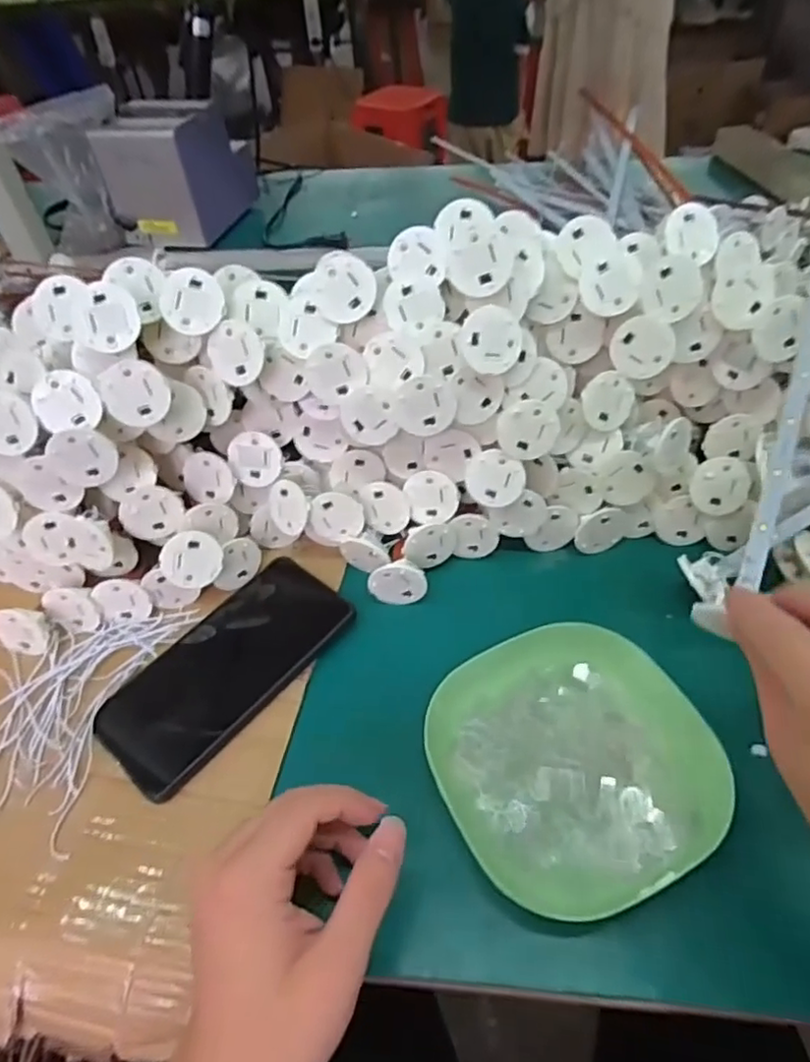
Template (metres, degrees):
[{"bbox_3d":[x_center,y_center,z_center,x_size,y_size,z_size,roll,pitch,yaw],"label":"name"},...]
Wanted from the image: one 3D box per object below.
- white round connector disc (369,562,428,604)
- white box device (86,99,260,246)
[{"bbox_3d":[-0.004,0.033,0.423,0.038,0.030,0.018,0,48,5],"label":"white round connector disc"},{"bbox_3d":[-0.310,-0.497,0.856,0.131,0.133,0.177,7,49,11],"label":"white box device"}]

